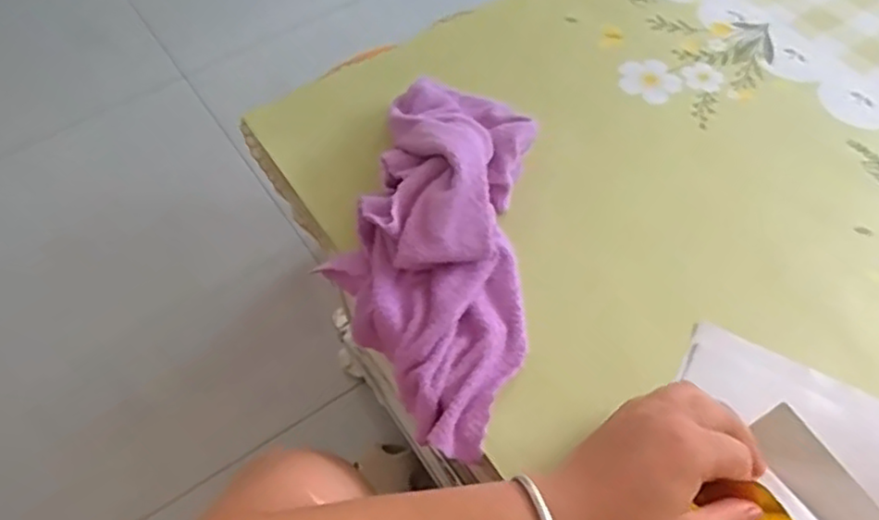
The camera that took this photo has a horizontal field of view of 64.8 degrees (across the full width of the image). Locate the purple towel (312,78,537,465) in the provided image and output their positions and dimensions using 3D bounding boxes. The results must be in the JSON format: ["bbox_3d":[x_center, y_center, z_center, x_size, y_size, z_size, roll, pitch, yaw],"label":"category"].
[{"bbox_3d":[-0.007,-0.013,0.509,0.147,0.083,0.304,1,67,2],"label":"purple towel"}]

